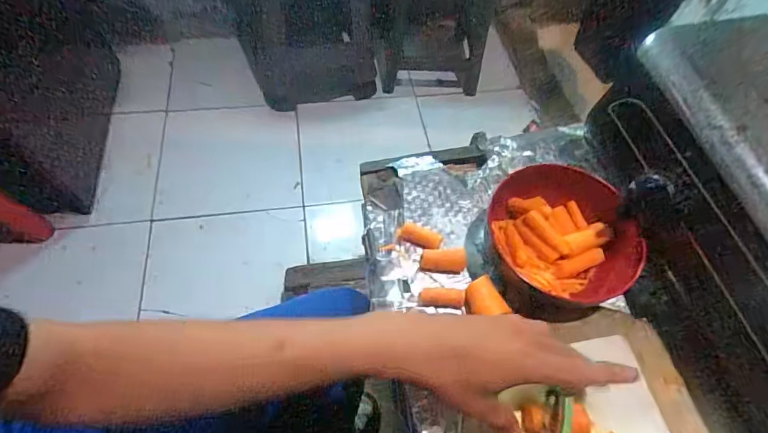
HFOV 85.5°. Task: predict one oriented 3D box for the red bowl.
[{"bbox_3d":[0.184,0.023,0.412,0.138,0.063,0.136,1,58,-2],"label":"red bowl"}]

